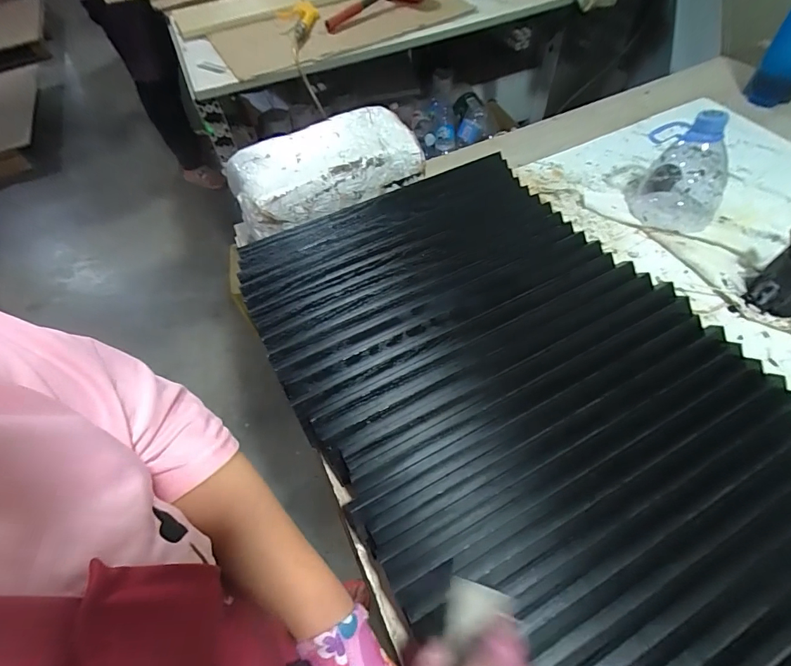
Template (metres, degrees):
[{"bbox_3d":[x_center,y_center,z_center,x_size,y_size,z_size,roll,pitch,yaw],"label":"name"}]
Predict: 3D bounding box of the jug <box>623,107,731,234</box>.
[{"bbox_3d":[0.367,-0.204,0.514,0.109,0.136,0.103,34,65,24],"label":"jug"}]

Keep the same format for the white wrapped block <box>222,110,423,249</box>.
[{"bbox_3d":[-0.098,-0.224,0.549,0.259,0.059,0.122,-23,59,-12],"label":"white wrapped block"}]

